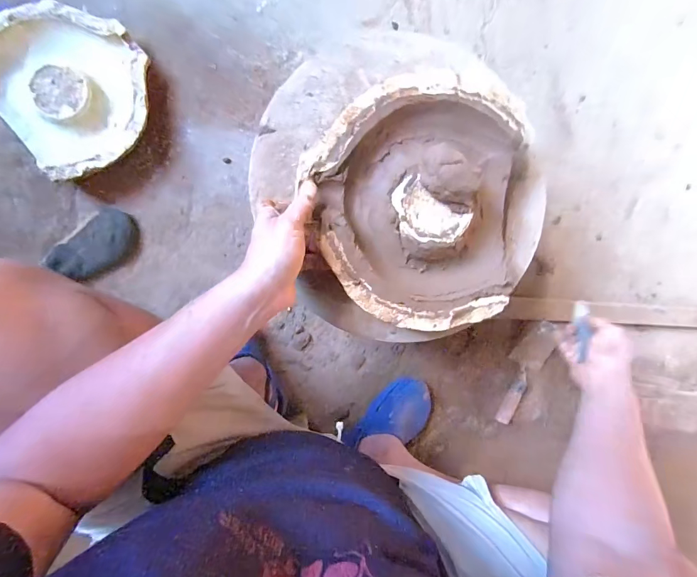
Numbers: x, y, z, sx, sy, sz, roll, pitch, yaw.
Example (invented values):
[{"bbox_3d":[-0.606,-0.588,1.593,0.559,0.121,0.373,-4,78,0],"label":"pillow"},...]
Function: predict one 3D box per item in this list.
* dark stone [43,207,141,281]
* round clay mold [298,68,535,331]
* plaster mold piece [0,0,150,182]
[{"bbox_3d":[-0.479,-0.077,0.689,0.172,0.054,0.096,-33,95,-5],"label":"dark stone"},{"bbox_3d":[0.096,-0.095,0.424,0.257,0.072,0.282,0,92,-8],"label":"round clay mold"},{"bbox_3d":[-0.484,-0.355,0.647,0.255,0.057,0.282,-40,96,-5],"label":"plaster mold piece"}]

